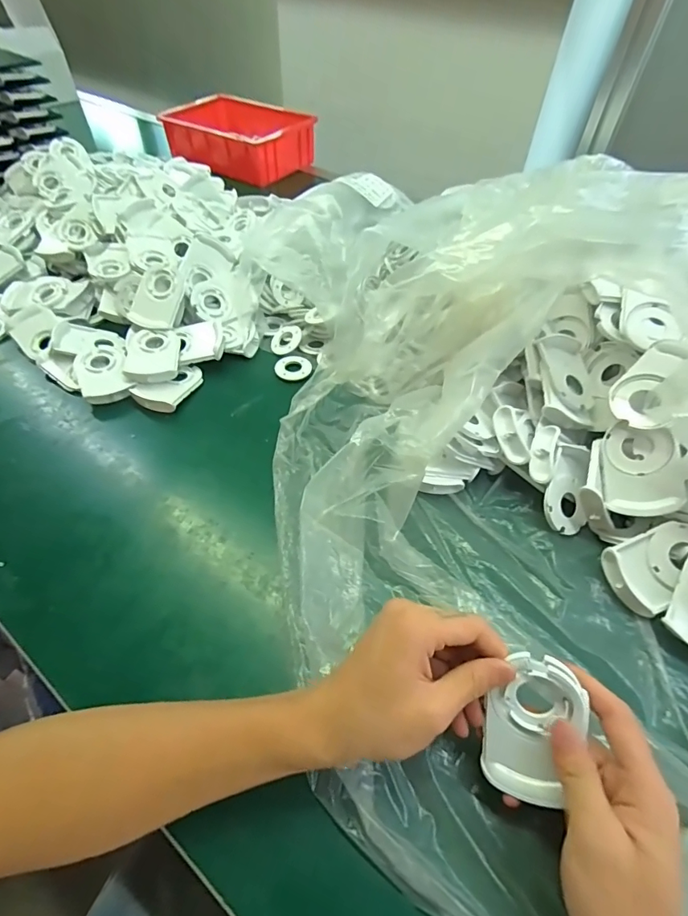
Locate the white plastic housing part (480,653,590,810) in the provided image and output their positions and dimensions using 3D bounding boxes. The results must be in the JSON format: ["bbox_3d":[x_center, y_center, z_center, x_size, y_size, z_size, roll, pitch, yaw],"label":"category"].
[{"bbox_3d":[0.114,0.161,0.271,0.049,0.019,0.084,19,96,28],"label":"white plastic housing part"}]

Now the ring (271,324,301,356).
[{"bbox_3d":[-0.075,-0.154,0.582,0.039,0.008,0.043,30,91,32],"label":"ring"}]

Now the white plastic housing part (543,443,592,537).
[{"bbox_3d":[0.211,0.029,0.413,0.051,0.016,0.080,24,78,-22],"label":"white plastic housing part"}]

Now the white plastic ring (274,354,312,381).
[{"bbox_3d":[-0.063,-0.113,0.557,0.043,0.005,0.045,6,51,3],"label":"white plastic ring"}]

